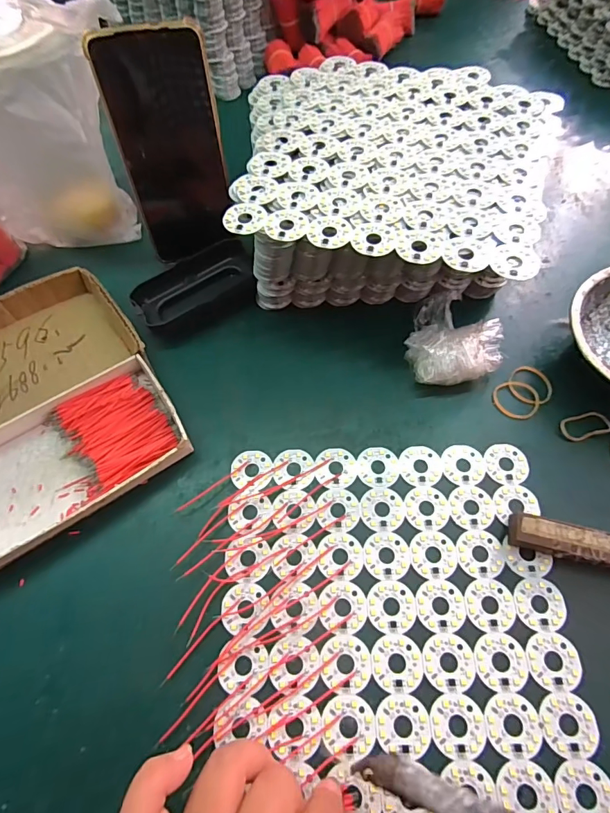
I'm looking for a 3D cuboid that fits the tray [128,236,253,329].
[{"bbox_3d":[-0.096,-0.108,0.388,0.110,0.021,0.057,-33,68,-13],"label":"tray"}]

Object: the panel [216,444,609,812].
[{"bbox_3d":[0.054,0.125,0.272,0.209,0.007,0.207,-2,65,0],"label":"panel"}]

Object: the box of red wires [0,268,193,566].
[{"bbox_3d":[-0.212,0.002,0.332,0.190,0.026,0.205,-32,68,-13],"label":"box of red wires"}]

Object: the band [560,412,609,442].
[{"bbox_3d":[0.207,0.014,0.319,0.036,0.004,0.018,-13,65,-5],"label":"band"}]

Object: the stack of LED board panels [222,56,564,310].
[{"bbox_3d":[0.065,-0.194,0.381,0.250,0.092,0.250,13,66,7],"label":"stack of LED board panels"}]

